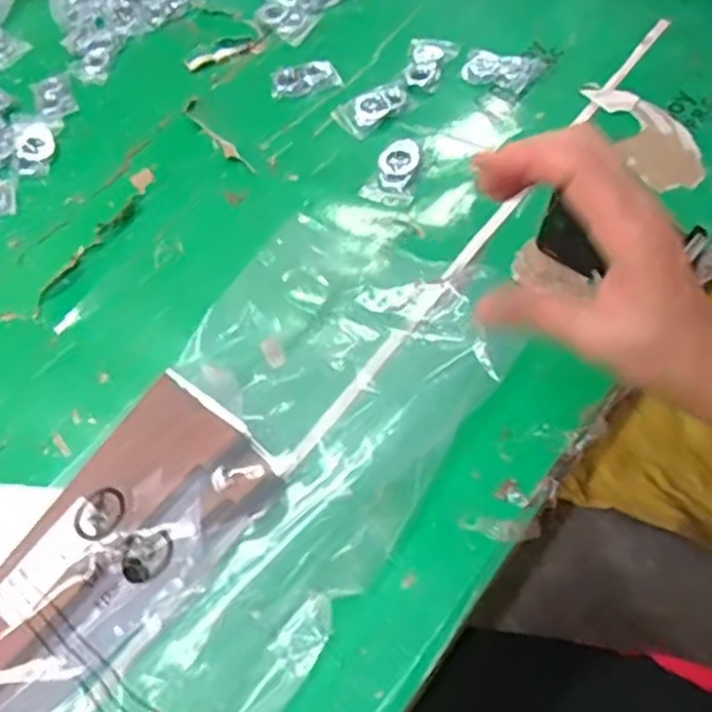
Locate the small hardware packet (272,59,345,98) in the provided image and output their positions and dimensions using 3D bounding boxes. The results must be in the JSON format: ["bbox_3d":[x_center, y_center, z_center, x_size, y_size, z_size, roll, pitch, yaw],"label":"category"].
[{"bbox_3d":[-0.049,-0.273,0.718,0.065,0.011,0.035,-11,57,2],"label":"small hardware packet"}]

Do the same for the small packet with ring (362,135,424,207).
[{"bbox_3d":[0.038,-0.168,0.643,0.045,0.017,0.077,15,62,17],"label":"small packet with ring"}]

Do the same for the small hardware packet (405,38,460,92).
[{"bbox_3d":[0.069,-0.283,0.709,0.043,0.014,0.062,17,62,18],"label":"small hardware packet"}]

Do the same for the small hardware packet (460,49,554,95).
[{"bbox_3d":[0.142,-0.270,0.690,0.081,0.019,0.047,2,59,9],"label":"small hardware packet"}]

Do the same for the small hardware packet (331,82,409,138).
[{"bbox_3d":[0.016,-0.235,0.685,0.070,0.010,0.040,-35,60,-13],"label":"small hardware packet"}]

